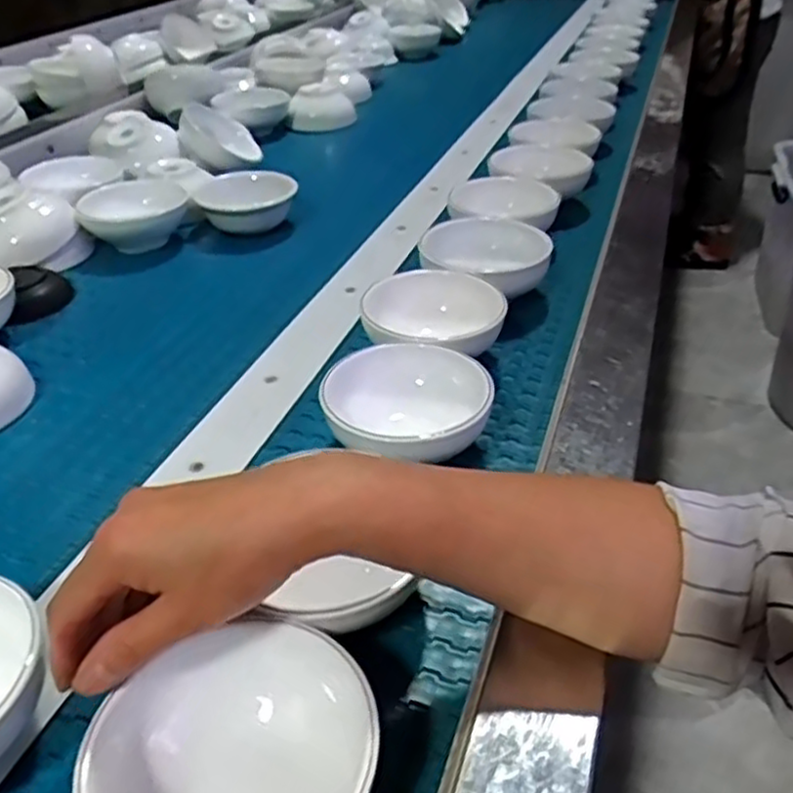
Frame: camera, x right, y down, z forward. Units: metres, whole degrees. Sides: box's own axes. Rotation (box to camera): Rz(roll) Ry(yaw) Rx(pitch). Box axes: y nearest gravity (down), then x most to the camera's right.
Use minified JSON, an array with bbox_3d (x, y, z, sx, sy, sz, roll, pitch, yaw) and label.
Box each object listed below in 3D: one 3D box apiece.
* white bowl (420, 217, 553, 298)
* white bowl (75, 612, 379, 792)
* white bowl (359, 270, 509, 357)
[{"bbox_3d":[0.081,-0.119,0.684,0.113,0.056,0.113,0,37,0],"label":"white bowl"},{"bbox_3d":[-0.065,0.159,0.307,0.111,0.052,0.105,0,37,0],"label":"white bowl"},{"bbox_3d":[0.029,-0.056,0.598,0.109,0.056,0.109,0,37,0],"label":"white bowl"}]

